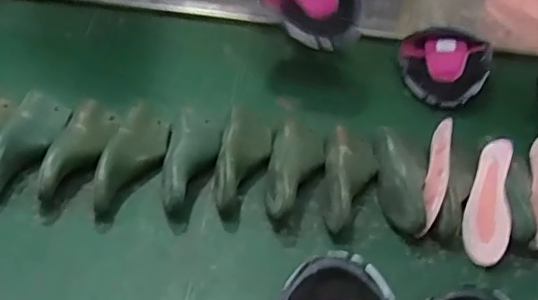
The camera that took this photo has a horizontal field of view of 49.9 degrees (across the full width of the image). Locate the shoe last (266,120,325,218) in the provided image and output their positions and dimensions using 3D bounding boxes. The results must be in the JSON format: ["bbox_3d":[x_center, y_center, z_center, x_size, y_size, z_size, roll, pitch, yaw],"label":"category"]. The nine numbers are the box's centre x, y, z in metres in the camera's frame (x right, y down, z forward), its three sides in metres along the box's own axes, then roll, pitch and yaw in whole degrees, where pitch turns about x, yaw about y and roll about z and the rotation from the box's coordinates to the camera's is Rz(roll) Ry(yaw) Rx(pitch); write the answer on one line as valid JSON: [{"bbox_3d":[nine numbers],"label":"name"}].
[{"bbox_3d":[0.041,0.032,0.913,0.081,0.074,0.178,11,50,2],"label":"shoe last"}]

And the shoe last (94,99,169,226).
[{"bbox_3d":[-0.216,0.014,0.912,0.087,0.060,0.200,10,50,1],"label":"shoe last"}]

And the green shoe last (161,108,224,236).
[{"bbox_3d":[-0.128,0.023,0.915,0.084,0.059,0.203,9,50,1],"label":"green shoe last"}]

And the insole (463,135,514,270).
[{"bbox_3d":[0.344,0.077,0.905,0.071,0.011,0.209,-13,54,43],"label":"insole"}]

